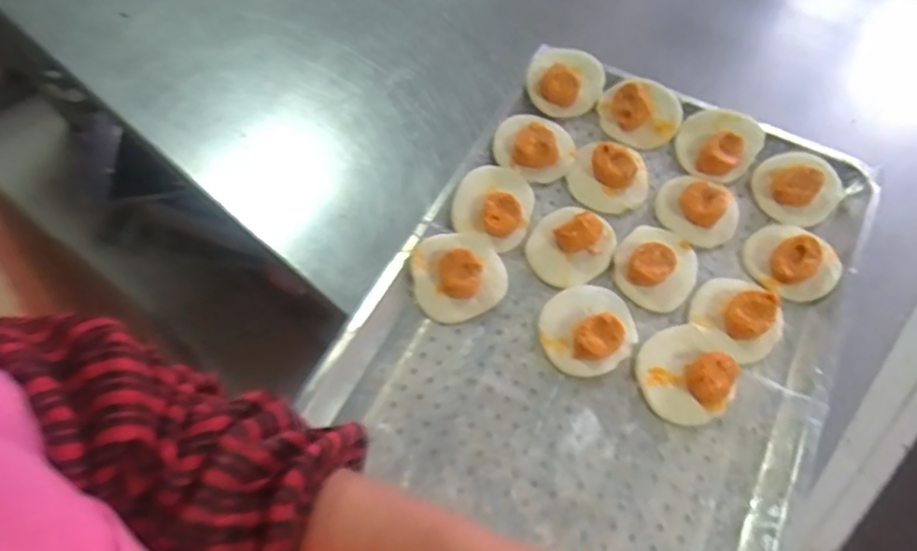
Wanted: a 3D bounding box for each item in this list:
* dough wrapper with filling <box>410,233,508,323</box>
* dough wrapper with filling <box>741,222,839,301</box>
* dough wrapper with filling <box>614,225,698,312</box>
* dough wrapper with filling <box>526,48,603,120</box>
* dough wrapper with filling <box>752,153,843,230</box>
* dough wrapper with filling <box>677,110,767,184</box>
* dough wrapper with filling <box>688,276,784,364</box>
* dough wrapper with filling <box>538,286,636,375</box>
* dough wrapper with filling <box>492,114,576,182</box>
[{"bbox_3d":[0.000,-0.006,0.533,0.085,0.030,0.081,0,62,0],"label":"dough wrapper with filling"},{"bbox_3d":[0.312,-0.019,0.536,0.068,0.029,0.079,-33,67,-16],"label":"dough wrapper with filling"},{"bbox_3d":[0.187,-0.014,0.539,0.073,0.025,0.079,32,67,15],"label":"dough wrapper with filling"},{"bbox_3d":[0.120,-0.219,0.647,0.080,0.032,0.081,17,64,8],"label":"dough wrapper with filling"},{"bbox_3d":[0.337,-0.090,0.578,0.079,0.028,0.076,0,62,0],"label":"dough wrapper with filling"},{"bbox_3d":[0.272,-0.140,0.607,0.076,0.032,0.081,0,62,0],"label":"dough wrapper with filling"},{"bbox_3d":[0.255,0.027,0.513,0.080,0.030,0.076,-38,69,-18],"label":"dough wrapper with filling"},{"bbox_3d":[0.115,0.041,0.509,0.087,0.030,0.078,-38,69,-18],"label":"dough wrapper with filling"},{"bbox_3d":[0.081,-0.136,0.606,0.083,0.033,0.074,36,68,17],"label":"dough wrapper with filling"}]

